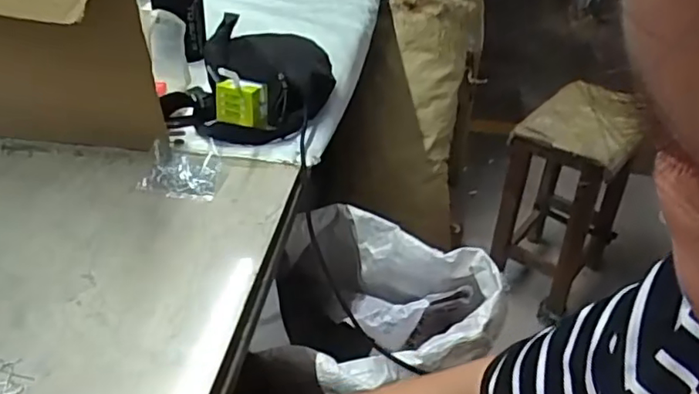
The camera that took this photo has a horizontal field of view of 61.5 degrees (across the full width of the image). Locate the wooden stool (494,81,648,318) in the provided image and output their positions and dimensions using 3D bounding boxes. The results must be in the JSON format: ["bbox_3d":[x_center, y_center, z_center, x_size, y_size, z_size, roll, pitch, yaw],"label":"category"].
[{"bbox_3d":[0.548,0.017,1.497,0.239,0.510,0.332,24,40,27],"label":"wooden stool"}]

